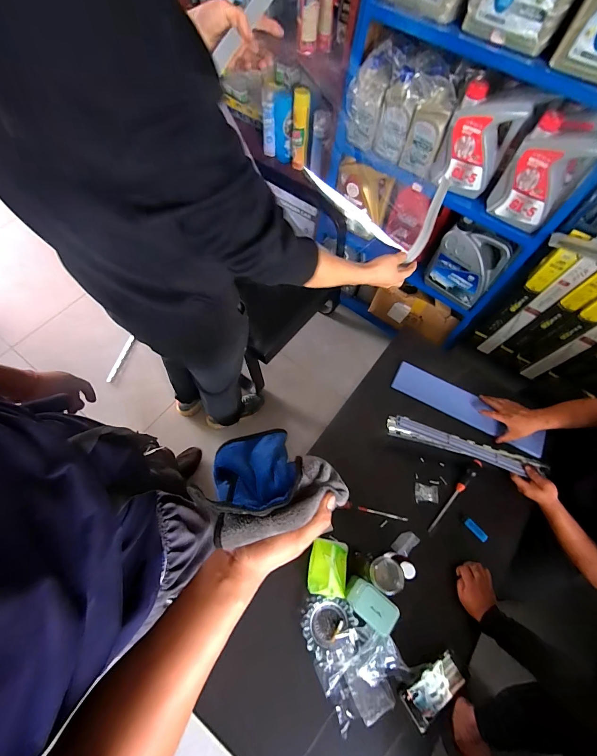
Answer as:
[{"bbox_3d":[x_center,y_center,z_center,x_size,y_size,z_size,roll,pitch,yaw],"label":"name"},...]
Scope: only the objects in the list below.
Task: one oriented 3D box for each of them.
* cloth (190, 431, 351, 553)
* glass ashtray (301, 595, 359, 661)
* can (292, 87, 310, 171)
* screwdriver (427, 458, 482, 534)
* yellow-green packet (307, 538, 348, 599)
[{"bbox_3d":[-0.032,0.110,0.368,0.150,0.079,0.117,-18,66,-12],"label":"cloth"},{"bbox_3d":[0.072,0.592,0.771,0.126,0.048,0.123,-16,66,-11],"label":"glass ashtray"},{"bbox_3d":[0.005,-1.007,1.314,0.056,0.286,0.055,1,64,-3],"label":"can"},{"bbox_3d":[0.447,0.326,0.910,0.263,0.025,0.030,-40,73,-20],"label":"screwdriver"},{"bbox_3d":[0.074,0.467,0.794,0.096,0.078,0.119,11,64,2],"label":"yellow-green packet"}]

